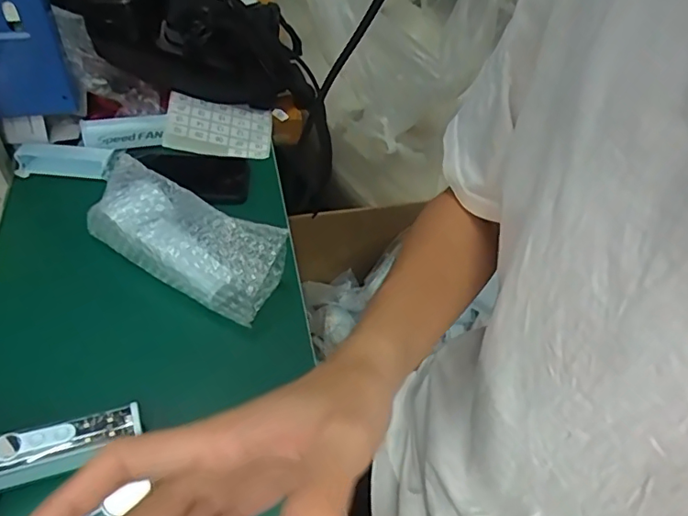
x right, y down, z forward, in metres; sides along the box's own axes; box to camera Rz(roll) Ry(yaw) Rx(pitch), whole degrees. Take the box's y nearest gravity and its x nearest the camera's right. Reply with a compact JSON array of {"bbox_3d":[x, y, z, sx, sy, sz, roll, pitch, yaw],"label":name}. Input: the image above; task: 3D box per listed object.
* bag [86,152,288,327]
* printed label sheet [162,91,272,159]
[{"bbox_3d":[-0.154,-0.021,0.510,0.199,0.068,0.071,26,51,17],"label":"bag"},{"bbox_3d":[-0.155,-0.162,0.667,0.132,0.015,0.073,-2,81,-24],"label":"printed label sheet"}]

